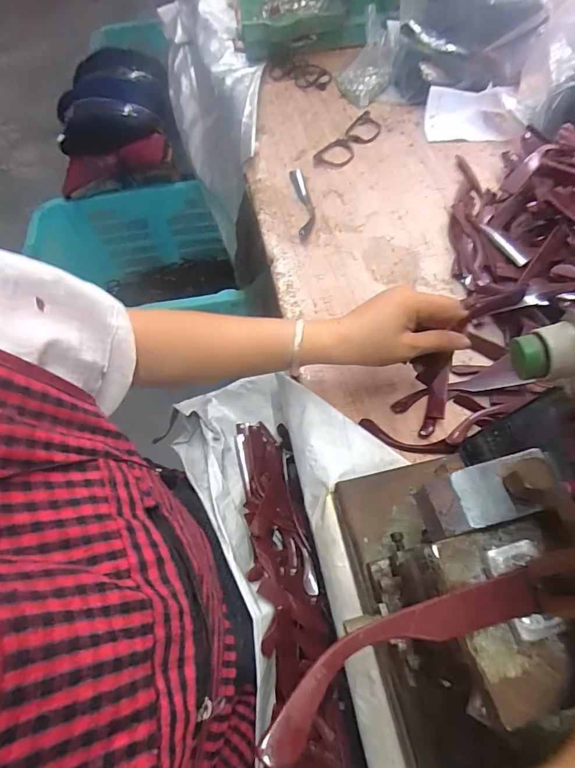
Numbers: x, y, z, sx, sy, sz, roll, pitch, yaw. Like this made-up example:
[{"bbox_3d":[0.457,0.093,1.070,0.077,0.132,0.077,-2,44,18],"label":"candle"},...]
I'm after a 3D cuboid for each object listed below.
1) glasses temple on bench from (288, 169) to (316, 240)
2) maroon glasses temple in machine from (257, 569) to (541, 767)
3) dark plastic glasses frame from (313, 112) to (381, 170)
[{"bbox_3d":[0.021,-0.267,0.613,0.025,0.010,0.142,-7,62,0],"label":"glasses temple on bench"},{"bbox_3d":[0.050,0.113,0.181,0.132,0.025,0.026,-23,63,-8],"label":"maroon glasses temple in machine"},{"bbox_3d":[0.098,-0.381,0.669,0.054,0.013,0.142,36,70,20],"label":"dark plastic glasses frame"}]

